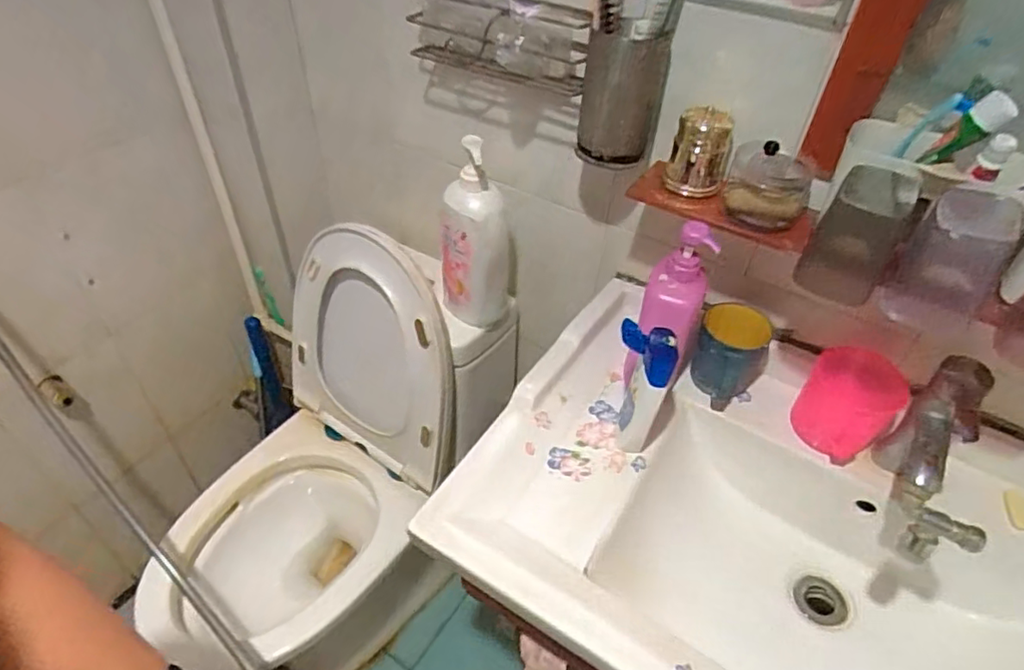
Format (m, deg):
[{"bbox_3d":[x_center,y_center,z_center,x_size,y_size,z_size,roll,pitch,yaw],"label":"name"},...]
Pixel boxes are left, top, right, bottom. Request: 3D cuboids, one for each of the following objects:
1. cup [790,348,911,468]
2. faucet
[{"bbox_3d":[0.392,0.080,0.701,0.095,0.099,0.089,2,43,-1],"label":"cup"},{"bbox_3d":[0.415,0.135,0.589,0.048,0.130,0.201,21,59,18],"label":"faucet"}]

